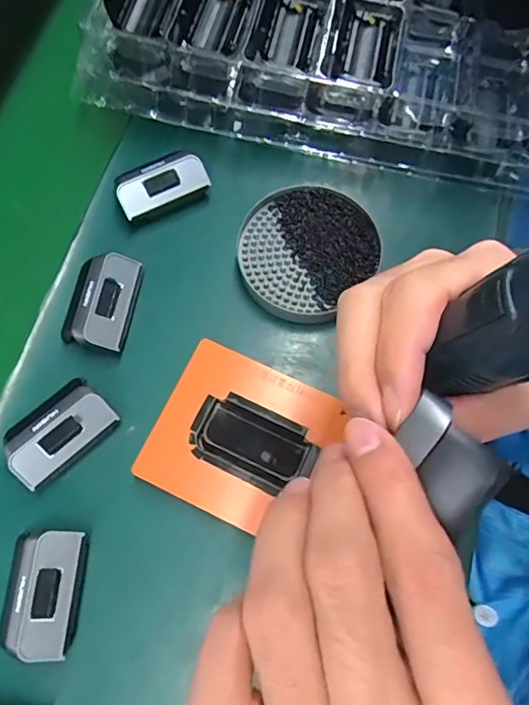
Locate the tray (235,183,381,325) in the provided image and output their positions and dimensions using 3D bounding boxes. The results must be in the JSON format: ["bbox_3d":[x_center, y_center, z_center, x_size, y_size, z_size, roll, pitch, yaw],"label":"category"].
[{"bbox_3d":[0.031,-0.084,0.408,0.106,0.020,0.110,0,72,1],"label":"tray"}]

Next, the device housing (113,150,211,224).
[{"bbox_3d":[-0.086,-0.139,0.423,0.074,0.034,0.036,-26,73,-8],"label":"device housing"}]

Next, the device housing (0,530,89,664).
[{"bbox_3d":[-0.144,0.156,0.325,0.046,0.031,0.074,3,72,2],"label":"device housing"}]

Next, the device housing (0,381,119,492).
[{"bbox_3d":[-0.146,0.055,0.351,0.073,0.021,0.043,-42,76,-12],"label":"device housing"}]

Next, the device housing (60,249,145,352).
[{"bbox_3d":[-0.127,-0.040,0.386,0.048,0.027,0.077,8,72,4],"label":"device housing"}]

